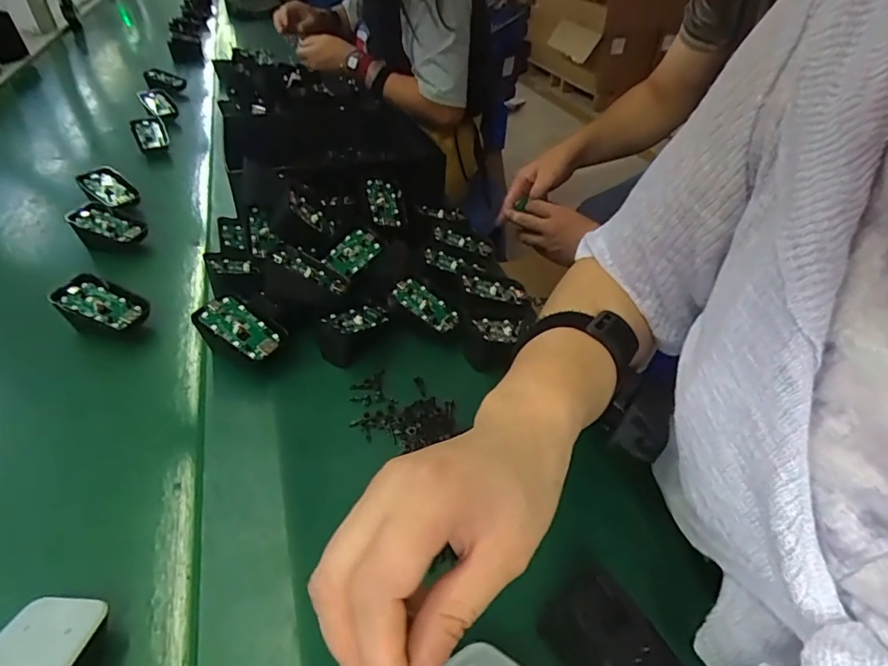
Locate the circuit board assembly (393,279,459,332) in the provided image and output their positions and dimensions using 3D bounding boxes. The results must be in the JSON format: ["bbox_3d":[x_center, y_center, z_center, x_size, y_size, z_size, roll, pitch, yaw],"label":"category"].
[{"bbox_3d":[-0.016,-0.026,0.456,0.063,0.004,0.030,38,49,10],"label":"circuit board assembly"}]

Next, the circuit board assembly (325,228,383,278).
[{"bbox_3d":[-0.086,-0.077,0.481,0.032,0.004,0.056,42,63,1],"label":"circuit board assembly"}]

